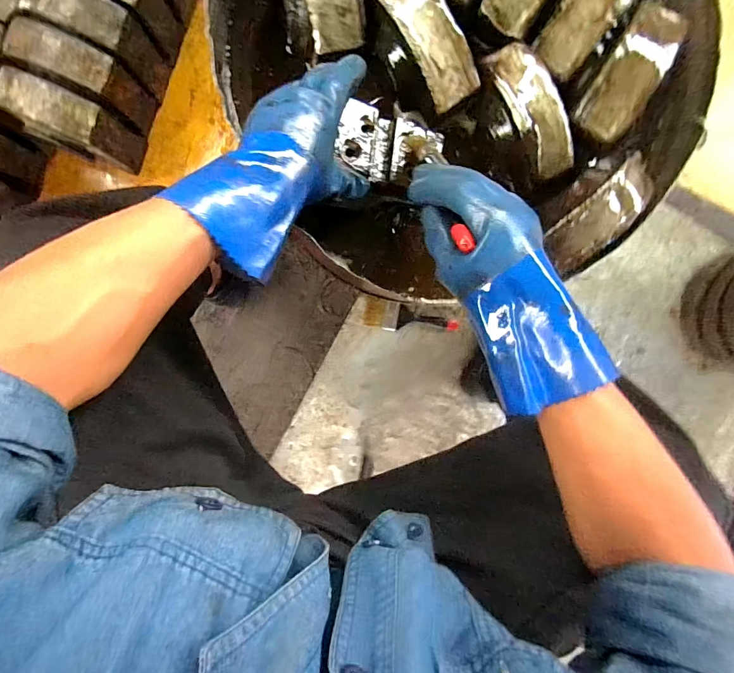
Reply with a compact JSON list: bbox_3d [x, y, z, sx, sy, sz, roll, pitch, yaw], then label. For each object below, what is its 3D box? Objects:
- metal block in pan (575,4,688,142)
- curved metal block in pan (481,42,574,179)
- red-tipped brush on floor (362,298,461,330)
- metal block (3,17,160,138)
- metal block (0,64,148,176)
[{"bbox_3d":[0.313,-0.314,0.436,0.063,0.033,0.159,29,93,-7],"label":"metal block in pan"},{"bbox_3d":[0.193,-0.263,0.434,0.055,0.030,0.154,-26,97,-2],"label":"curved metal block in pan"},{"bbox_3d":[0.092,-0.037,0.802,0.193,0.023,0.059,10,95,-6],"label":"red-tipped brush on floor"},{"bbox_3d":[-0.490,-0.449,0.666,0.171,0.164,0.071,20,94,-6],"label":"metal block"},{"bbox_3d":[-0.515,-0.369,0.675,0.175,0.181,0.082,18,94,-6],"label":"metal block"}]

